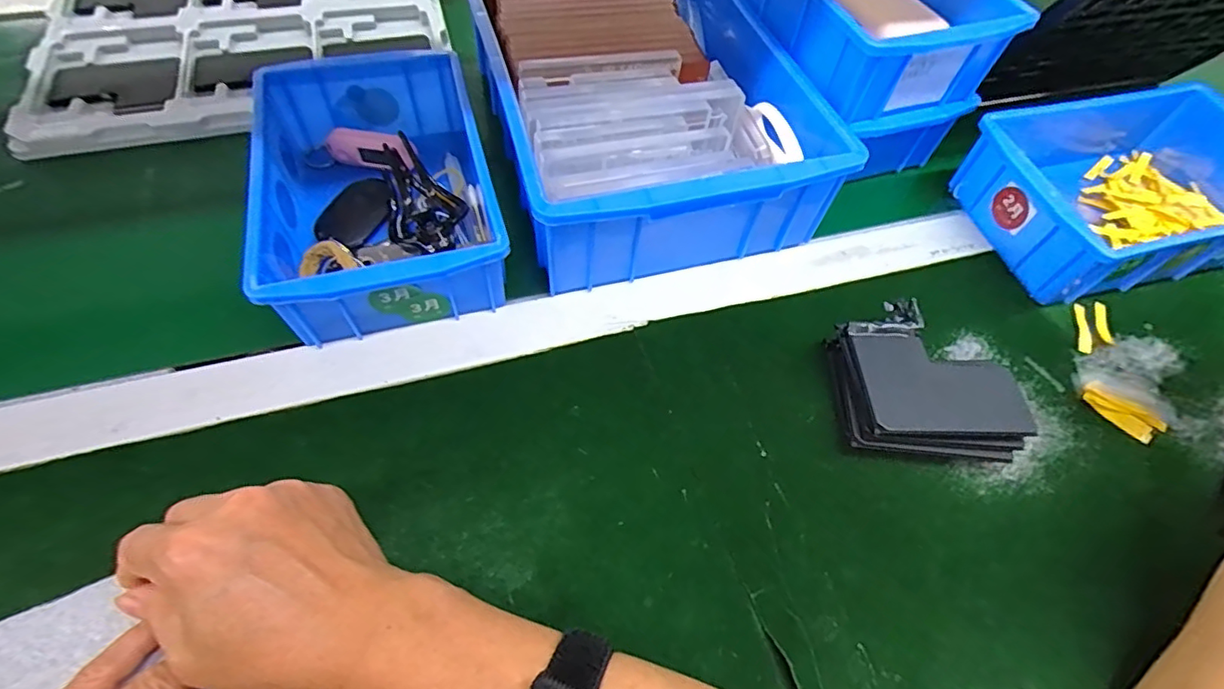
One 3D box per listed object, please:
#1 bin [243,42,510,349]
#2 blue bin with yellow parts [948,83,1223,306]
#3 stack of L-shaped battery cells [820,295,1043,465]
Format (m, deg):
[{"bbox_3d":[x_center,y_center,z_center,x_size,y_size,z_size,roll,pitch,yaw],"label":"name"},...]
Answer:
[{"bbox_3d":[-0.147,-0.100,0.362,0.131,0.068,0.198,-12,60,-10],"label":"bin"},{"bbox_3d":[0.374,-0.114,0.410,0.207,0.065,0.140,-10,60,-9],"label":"blue bin with yellow parts"},{"bbox_3d":[0.178,0.020,0.327,0.092,0.035,0.089,3,59,-1],"label":"stack of L-shaped battery cells"}]

